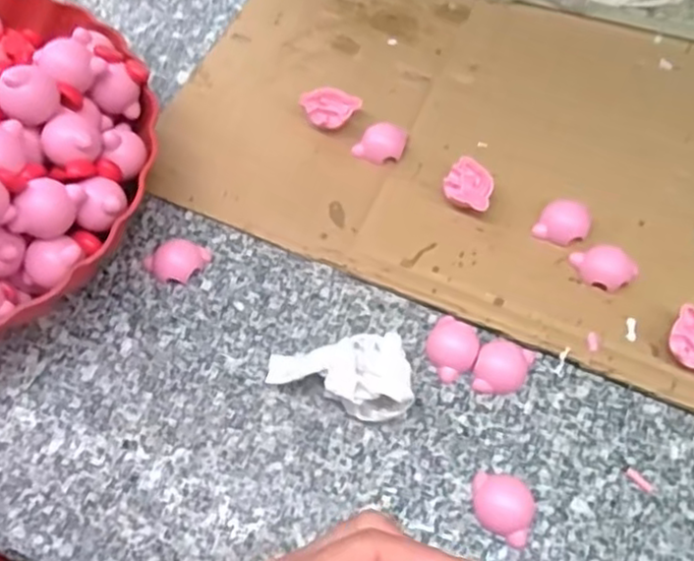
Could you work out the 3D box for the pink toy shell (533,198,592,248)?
[{"bbox_3d":[0.127,-0.034,0.400,0.028,0.011,0.027,30,68,13],"label":"pink toy shell"}]

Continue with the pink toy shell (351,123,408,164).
[{"bbox_3d":[0.021,-0.087,0.427,0.030,0.011,0.026,14,65,6],"label":"pink toy shell"}]

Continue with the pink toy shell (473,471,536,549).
[{"bbox_3d":[0.077,0.112,0.340,0.031,0.008,0.030,18,66,8],"label":"pink toy shell"}]

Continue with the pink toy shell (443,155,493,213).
[{"bbox_3d":[0.073,-0.056,0.410,0.028,0.015,0.032,18,65,8],"label":"pink toy shell"}]

